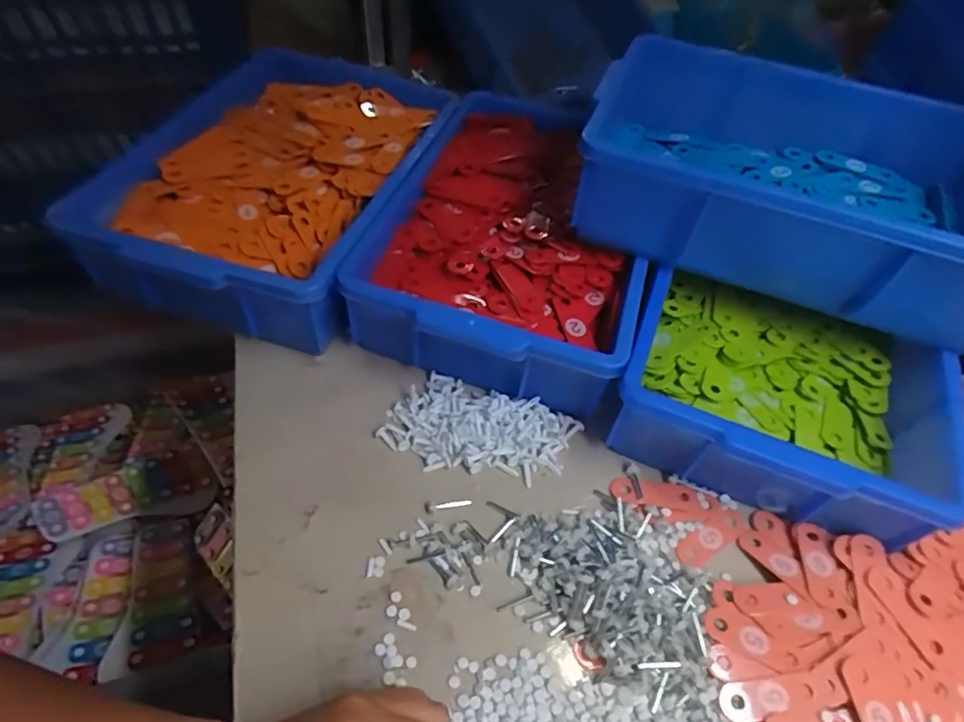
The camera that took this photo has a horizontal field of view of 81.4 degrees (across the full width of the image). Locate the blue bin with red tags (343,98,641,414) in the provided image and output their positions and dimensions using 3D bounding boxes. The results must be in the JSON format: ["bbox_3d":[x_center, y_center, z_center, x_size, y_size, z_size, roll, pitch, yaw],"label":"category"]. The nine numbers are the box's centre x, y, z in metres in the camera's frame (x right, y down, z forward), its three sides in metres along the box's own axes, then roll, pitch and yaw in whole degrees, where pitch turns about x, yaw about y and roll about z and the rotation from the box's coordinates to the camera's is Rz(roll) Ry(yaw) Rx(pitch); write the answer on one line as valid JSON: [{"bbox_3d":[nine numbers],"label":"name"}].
[{"bbox_3d":[0.039,-0.126,0.564,0.239,0.095,0.353,16,53,7],"label":"blue bin with red tags"}]

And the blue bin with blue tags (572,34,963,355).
[{"bbox_3d":[0.279,-0.158,0.513,0.346,0.116,0.244,19,53,9],"label":"blue bin with blue tags"}]

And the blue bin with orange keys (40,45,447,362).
[{"bbox_3d":[-0.196,-0.181,0.577,0.243,0.108,0.366,15,53,6],"label":"blue bin with orange keys"}]

